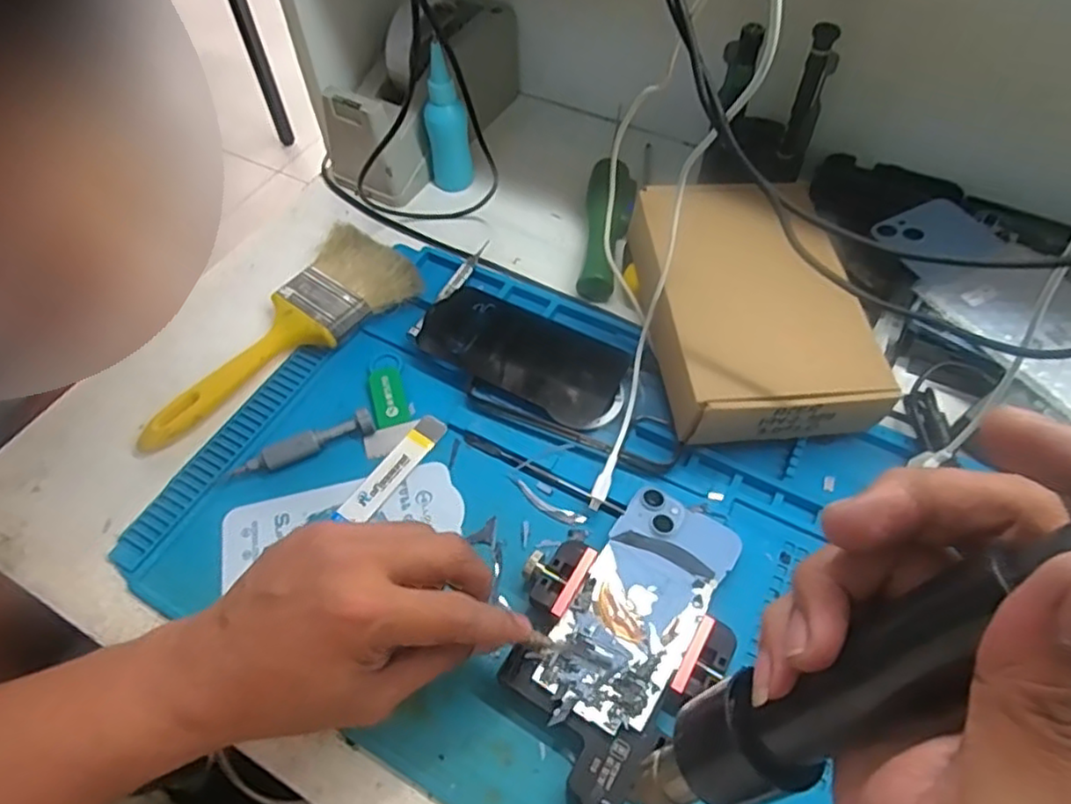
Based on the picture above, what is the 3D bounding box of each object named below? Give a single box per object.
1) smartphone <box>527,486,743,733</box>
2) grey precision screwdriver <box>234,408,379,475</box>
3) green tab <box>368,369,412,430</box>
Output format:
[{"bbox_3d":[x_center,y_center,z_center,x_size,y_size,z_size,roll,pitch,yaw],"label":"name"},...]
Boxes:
[{"bbox_3d":[0.059,0.109,0.363,0.065,0.005,0.134,27,57,17],"label":"smartphone"},{"bbox_3d":[-0.151,0.029,0.433,0.091,0.018,0.014,-21,60,-9],"label":"grey precision screwdriver"},{"bbox_3d":[-0.102,-0.004,0.457,0.024,0.006,0.044,-18,60,-7],"label":"green tab"}]

